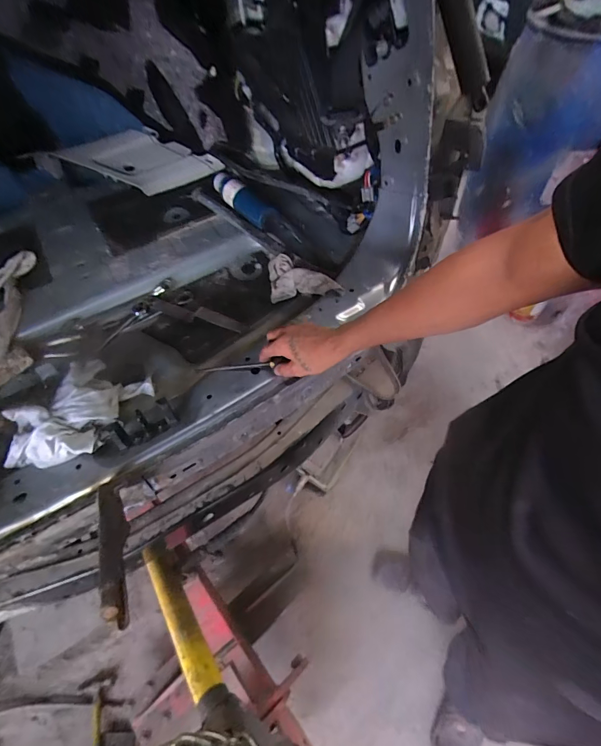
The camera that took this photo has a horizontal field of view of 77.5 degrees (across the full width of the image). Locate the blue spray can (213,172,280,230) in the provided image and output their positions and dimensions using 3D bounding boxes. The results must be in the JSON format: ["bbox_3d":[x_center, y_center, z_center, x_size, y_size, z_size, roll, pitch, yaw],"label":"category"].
[{"bbox_3d":[-0.143,-0.438,0.946,0.065,0.059,0.232,-35,61,-17],"label":"blue spray can"}]

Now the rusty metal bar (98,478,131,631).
[{"bbox_3d":[-0.227,0.197,0.450,0.027,0.033,0.231,-31,31,-14],"label":"rusty metal bar"}]

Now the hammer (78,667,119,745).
[{"bbox_3d":[-0.560,0.968,1.006,0.088,0.052,0.256,-10,59,-2],"label":"hammer"}]

